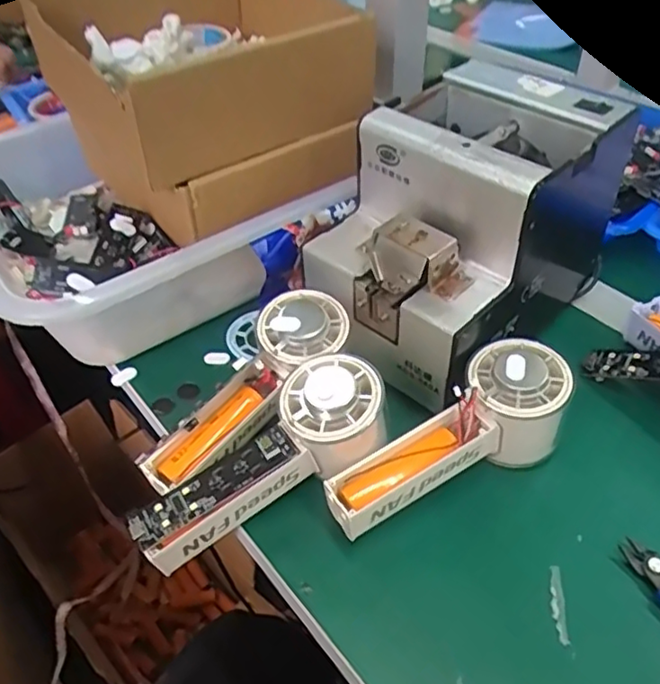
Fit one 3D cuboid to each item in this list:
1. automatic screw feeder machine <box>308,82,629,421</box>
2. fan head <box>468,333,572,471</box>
[{"bbox_3d":[0.088,-0.073,0.425,0.126,0.151,0.183,33,54,32],"label":"automatic screw feeder machine"},{"bbox_3d":[0.109,0.035,0.371,0.055,0.063,0.052,10,44,13],"label":"fan head"}]

